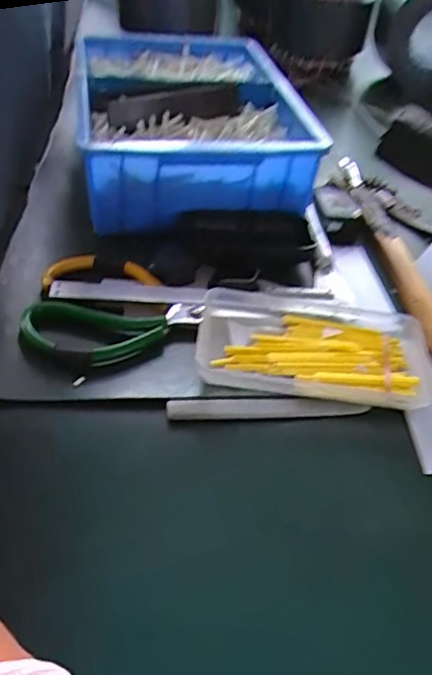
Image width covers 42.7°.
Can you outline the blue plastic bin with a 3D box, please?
[{"bbox_3d":[-0.030,-0.223,0.556,0.215,0.077,0.302,-6,46,-12],"label":"blue plastic bin"}]

